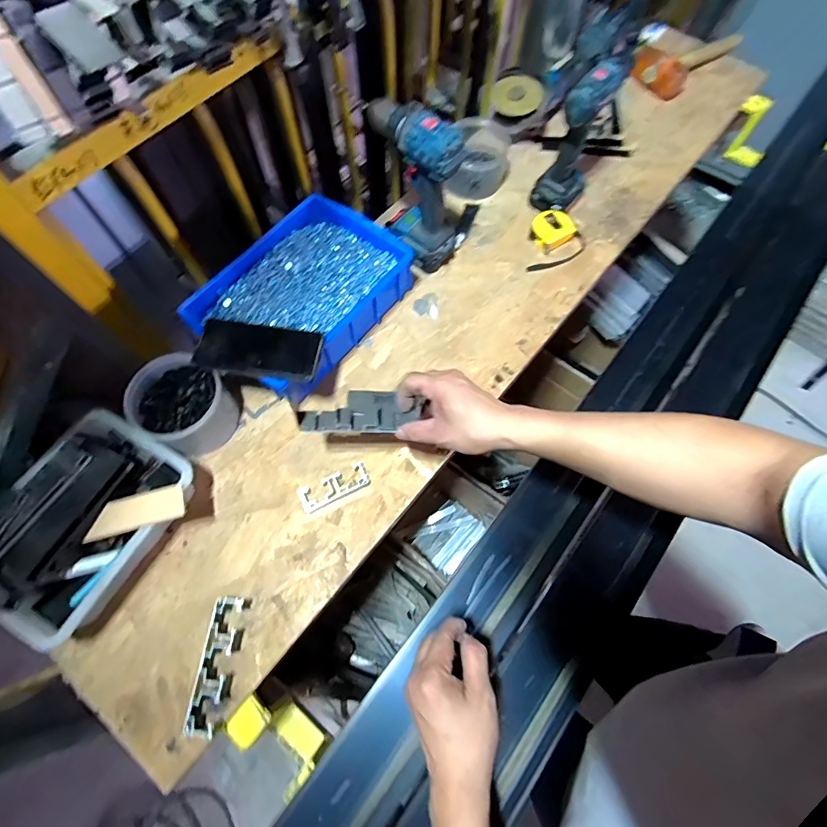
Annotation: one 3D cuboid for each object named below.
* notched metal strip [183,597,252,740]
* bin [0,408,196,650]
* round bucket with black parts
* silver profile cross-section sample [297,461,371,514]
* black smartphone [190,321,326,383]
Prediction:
[{"bbox_3d":[-0.223,0.284,0.509,0.032,0.034,0.136,7,67,2],"label":"notched metal strip"},{"bbox_3d":[-0.388,0.133,0.540,0.192,0.085,0.232,32,70,12],"label":"bin"},{"bbox_3d":[-0.311,-0.010,0.604,0.110,0.083,0.106,0,67,-1],"label":"round bucket with black parts"},{"bbox_3d":[-0.105,0.098,0.596,0.093,0.022,0.035,-26,70,-12],"label":"silver profile cross-section sample"},{"bbox_3d":[-0.199,-0.082,0.576,0.151,0.013,0.071,9,69,-5],"label":"black smartphone"}]

